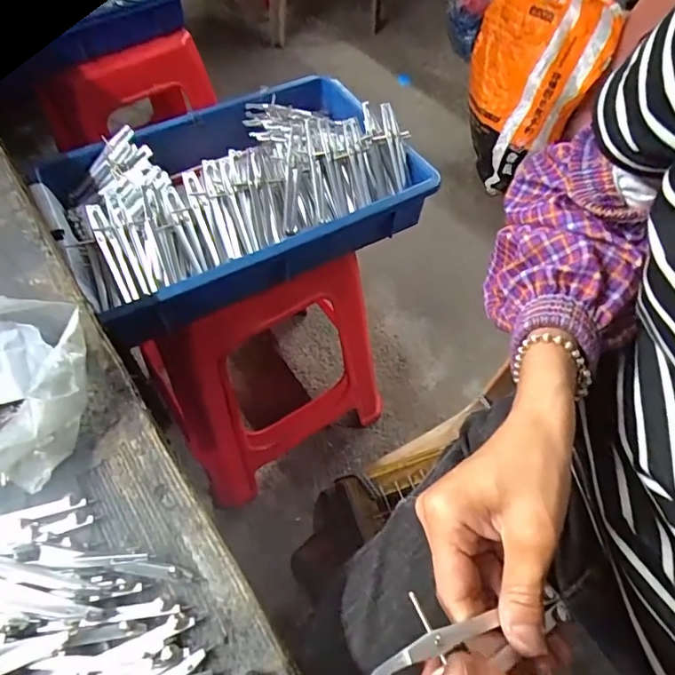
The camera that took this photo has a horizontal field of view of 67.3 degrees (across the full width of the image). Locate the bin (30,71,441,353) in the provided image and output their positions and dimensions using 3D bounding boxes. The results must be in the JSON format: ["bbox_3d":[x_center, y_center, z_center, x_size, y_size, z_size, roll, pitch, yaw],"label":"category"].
[{"bbox_3d":[-0.124,-0.191,0.630,0.422,0.127,0.278,-24,58,-15],"label":"bin"}]

